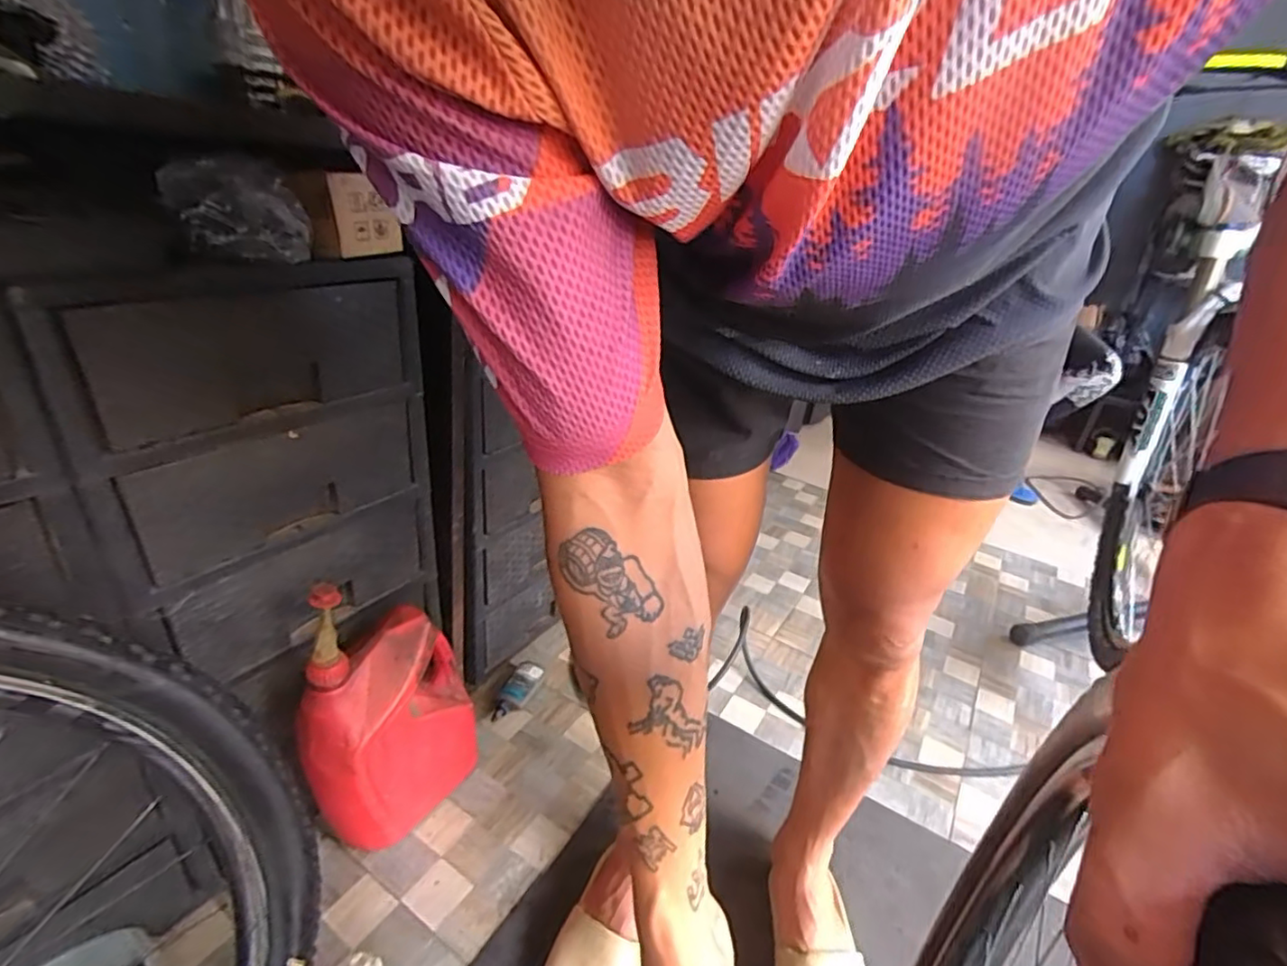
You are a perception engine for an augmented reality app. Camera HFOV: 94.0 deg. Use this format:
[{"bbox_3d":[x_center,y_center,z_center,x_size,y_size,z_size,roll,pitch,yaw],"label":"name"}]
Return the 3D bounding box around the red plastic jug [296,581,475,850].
[{"bbox_3d":[-0.352,0.316,0.834,0.126,0.382,0.232,18,29,21],"label":"red plastic jug"}]

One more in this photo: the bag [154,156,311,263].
[{"bbox_3d":[-0.395,-0.264,0.584,0.118,0.079,0.067,-8,31,-27],"label":"bag"}]

